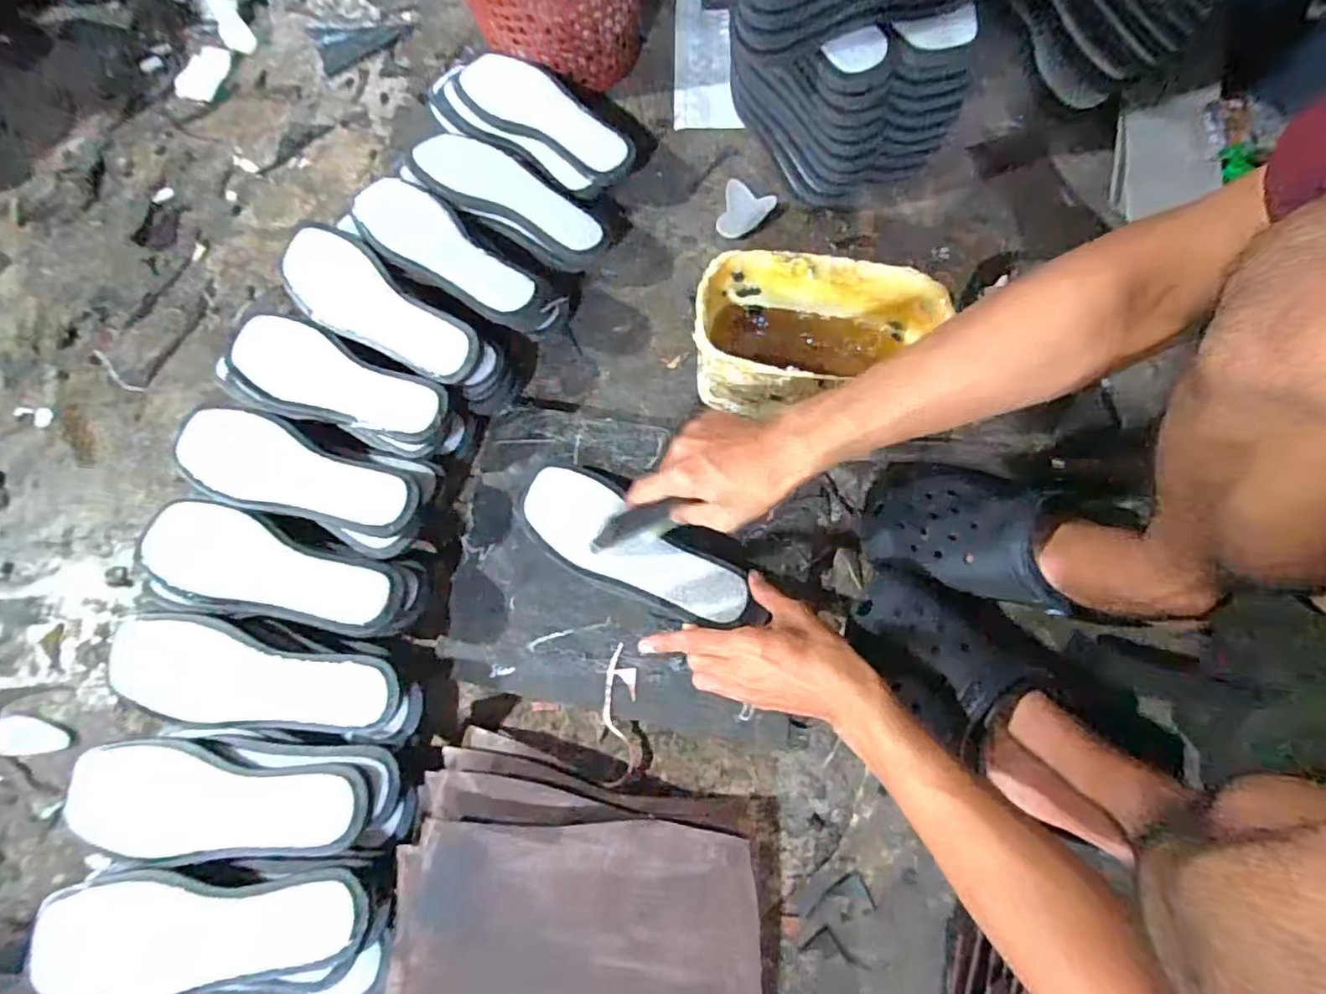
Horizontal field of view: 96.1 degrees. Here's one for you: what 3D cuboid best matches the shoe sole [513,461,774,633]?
[{"bbox_3d":[-0.025,0.050,0.541,0.226,0.031,0.085,28,76,8],"label":"shoe sole"}]

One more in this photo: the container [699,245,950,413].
[{"bbox_3d":[0.132,-0.131,0.543,0.202,0.128,0.115,10,75,6],"label":"container"}]

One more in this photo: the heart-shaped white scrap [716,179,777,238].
[{"bbox_3d":[0.093,-0.319,0.663,0.056,0.008,0.077,12,74,6],"label":"heart-shaped white scrap"}]

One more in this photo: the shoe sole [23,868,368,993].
[{"bbox_3d":[-0.328,0.312,0.424,0.219,0.020,0.077,-3,73,1],"label":"shoe sole"}]

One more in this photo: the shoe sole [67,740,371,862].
[{"bbox_3d":[-0.340,0.231,0.454,0.221,0.015,0.078,0,73,2],"label":"shoe sole"}]

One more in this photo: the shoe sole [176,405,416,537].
[{"bbox_3d":[-0.327,-0.018,0.531,0.219,0.013,0.080,20,75,8],"label":"shoe sole"}]

